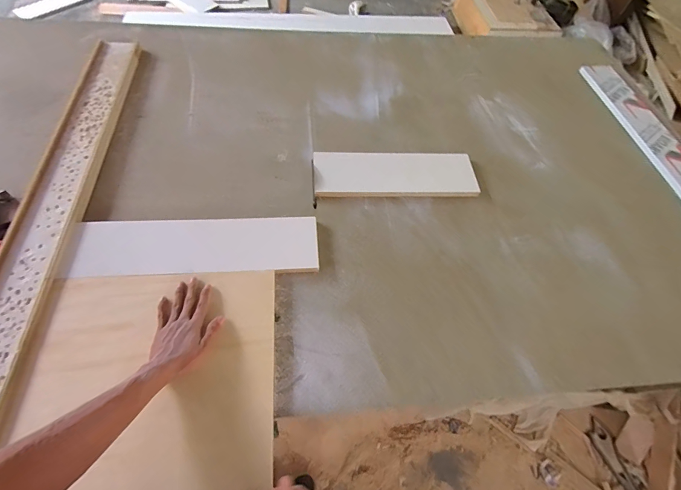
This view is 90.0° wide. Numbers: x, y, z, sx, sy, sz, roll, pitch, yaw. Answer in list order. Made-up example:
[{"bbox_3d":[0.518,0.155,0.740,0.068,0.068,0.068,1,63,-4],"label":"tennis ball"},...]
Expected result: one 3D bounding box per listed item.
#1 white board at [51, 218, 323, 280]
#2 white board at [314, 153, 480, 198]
[{"bbox_3d":[-0.304,0.002,0.720,0.499,0.025,0.128,-2,67,-6],"label":"white board"},{"bbox_3d":[0.141,-0.187,0.875,0.406,0.015,0.132,-1,60,-4],"label":"white board"}]

